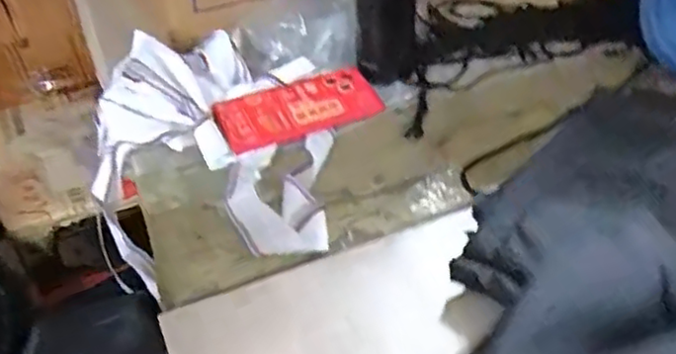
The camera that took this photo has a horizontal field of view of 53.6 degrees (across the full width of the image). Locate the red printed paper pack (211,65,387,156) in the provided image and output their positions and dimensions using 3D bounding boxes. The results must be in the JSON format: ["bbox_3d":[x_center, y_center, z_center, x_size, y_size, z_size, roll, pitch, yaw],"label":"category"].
[{"bbox_3d":[-0.038,-0.071,0.684,0.167,0.013,0.075,-17,58,-18],"label":"red printed paper pack"}]

